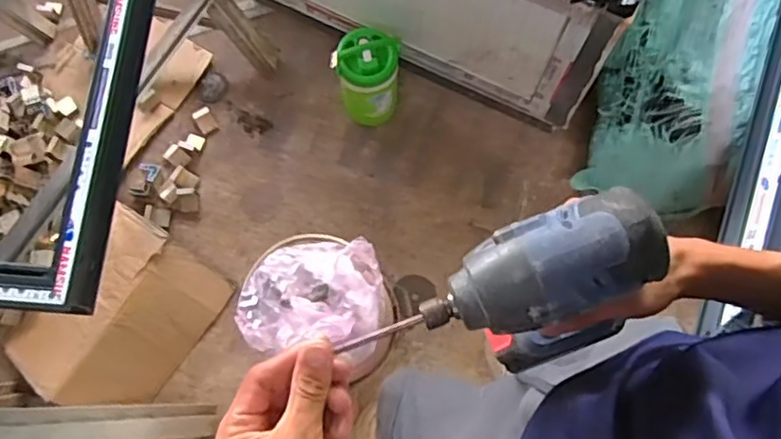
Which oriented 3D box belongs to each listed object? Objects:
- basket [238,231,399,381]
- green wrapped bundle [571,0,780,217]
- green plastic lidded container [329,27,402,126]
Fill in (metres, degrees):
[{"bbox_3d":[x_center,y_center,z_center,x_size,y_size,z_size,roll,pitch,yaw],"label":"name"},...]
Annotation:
[{"bbox_3d":[-0.127,0.167,1.240,0.267,0.377,0.226,19,77,6],"label":"basket"},{"bbox_3d":[0.680,-0.442,1.411,0.283,0.241,0.849,16,76,5],"label":"green wrapped bundle"},{"bbox_3d":[-0.044,-0.322,1.468,0.136,0.295,0.123,25,77,7],"label":"green plastic lidded container"}]

